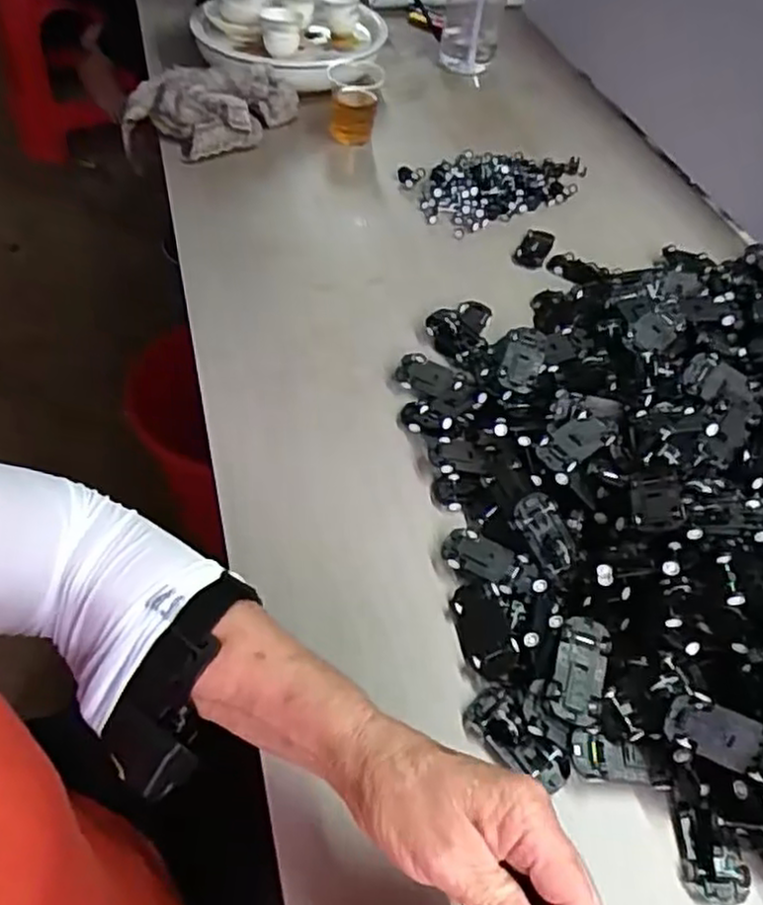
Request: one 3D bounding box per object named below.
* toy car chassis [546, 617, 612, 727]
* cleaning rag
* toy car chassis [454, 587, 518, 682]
[{"bbox_3d":[0.120,0.133,0.428,0.030,0.015,0.062,17,51,9],"label":"toy car chassis"},{"bbox_3d":[-0.222,-0.410,0.839,0.207,0.085,0.151,16,51,9],"label":"cleaning rag"},{"bbox_3d":[0.066,0.113,0.452,0.029,0.015,0.062,-8,52,-6],"label":"toy car chassis"}]

